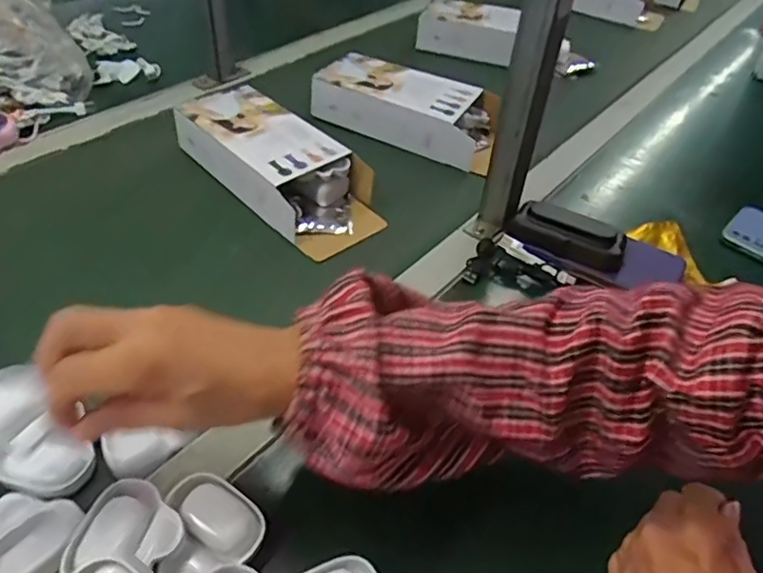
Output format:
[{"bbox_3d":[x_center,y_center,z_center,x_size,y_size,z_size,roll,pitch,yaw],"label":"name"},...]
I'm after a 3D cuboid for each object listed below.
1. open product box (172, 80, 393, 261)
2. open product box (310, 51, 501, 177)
[{"bbox_3d":[-0.115,-0.133,0.626,0.262,0.069,0.112,33,45,29],"label":"open product box"},{"bbox_3d":[0.040,-0.237,0.753,0.244,0.068,0.124,21,41,17],"label":"open product box"}]

